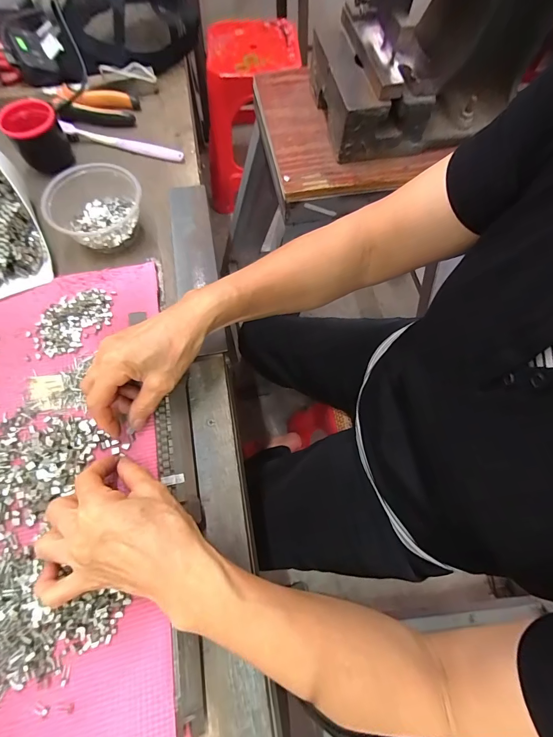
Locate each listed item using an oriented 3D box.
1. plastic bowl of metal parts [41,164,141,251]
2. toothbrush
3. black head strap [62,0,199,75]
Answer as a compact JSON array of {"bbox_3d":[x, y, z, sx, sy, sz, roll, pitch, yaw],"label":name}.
[{"bbox_3d":[-0.213,-0.190,0.405,0.104,0.051,0.088,-32,73,-14],"label":"plastic bowl of metal parts"},{"bbox_3d":[-0.216,-0.321,0.478,0.173,0.020,0.018,12,68,3],"label":"toothbrush"},{"bbox_3d":[-0.226,-0.562,0.518,0.191,0.095,0.225,-17,69,-7],"label":"black head strap"}]

